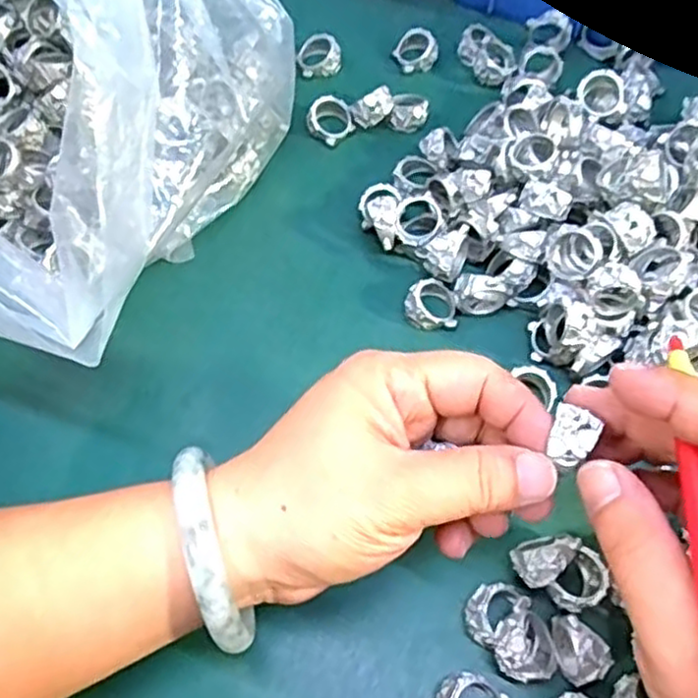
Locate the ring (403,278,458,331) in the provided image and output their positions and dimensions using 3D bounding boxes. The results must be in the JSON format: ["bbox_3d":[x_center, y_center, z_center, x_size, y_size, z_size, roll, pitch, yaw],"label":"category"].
[{"bbox_3d":[0.039,-0.021,0.335,0.026,0.013,0.023,-18,64,-9],"label":"ring"}]

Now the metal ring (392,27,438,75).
[{"bbox_3d":[0.040,-0.178,0.420,0.022,0.014,0.024,0,62,0],"label":"metal ring"}]

